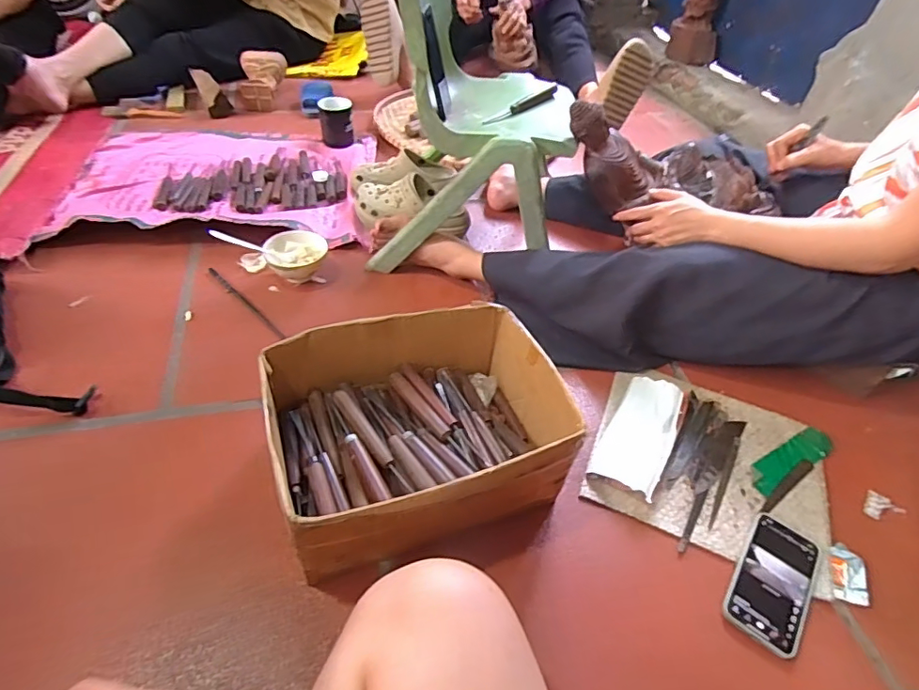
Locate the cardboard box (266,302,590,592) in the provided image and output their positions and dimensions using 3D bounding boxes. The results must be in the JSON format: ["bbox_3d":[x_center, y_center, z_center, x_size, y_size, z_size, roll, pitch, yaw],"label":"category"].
[{"bbox_3d":[-0.052,0.092,0.625,0.316,0.129,0.261,-13,49,-19],"label":"cardboard box"}]

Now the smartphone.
[{"bbox_3d":[0.366,0.271,0.610,0.081,0.012,0.162,31,53,25],"label":"smartphone"}]

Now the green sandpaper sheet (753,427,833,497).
[{"bbox_3d":[0.467,0.159,0.737,0.166,0.011,0.042,-22,50,-21],"label":"green sandpaper sheet"}]

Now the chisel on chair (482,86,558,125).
[{"bbox_3d":[0.115,-0.431,0.939,0.173,0.026,0.016,-26,53,-30],"label":"chisel on chair"}]

